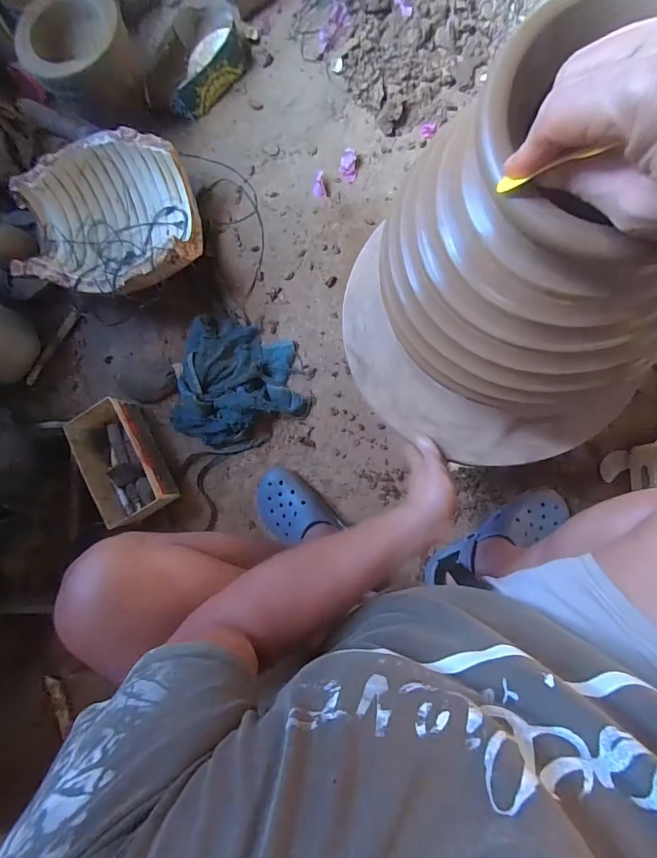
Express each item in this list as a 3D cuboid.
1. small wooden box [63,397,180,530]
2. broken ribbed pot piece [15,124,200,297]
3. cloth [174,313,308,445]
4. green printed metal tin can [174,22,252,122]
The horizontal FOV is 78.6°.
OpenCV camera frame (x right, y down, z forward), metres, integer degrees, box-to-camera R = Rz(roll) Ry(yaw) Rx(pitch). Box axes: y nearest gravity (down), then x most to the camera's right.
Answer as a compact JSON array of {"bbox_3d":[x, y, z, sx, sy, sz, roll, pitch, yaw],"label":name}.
[{"bbox_3d":[-0.427,0.066,0.834,0.130,0.090,0.248,-29,82,4],"label":"small wooden box"},{"bbox_3d":[-0.451,-0.417,0.855,0.335,0.162,0.329,-1,84,7],"label":"broken ribbed pot piece"},{"bbox_3d":[-0.183,-0.093,0.834,0.261,0.071,0.253,10,86,8],"label":"cloth"},{"bbox_3d":[-0.277,-0.826,0.931,0.098,0.050,0.226,42,91,9],"label":"green printed metal tin can"}]

